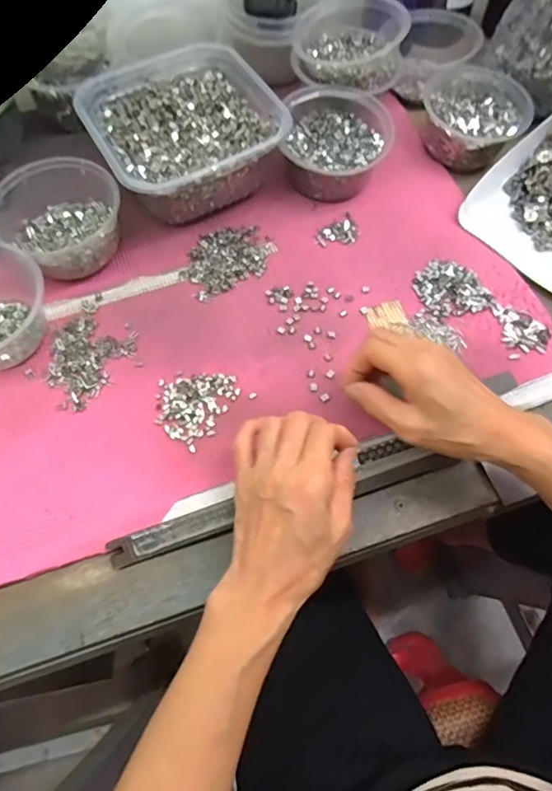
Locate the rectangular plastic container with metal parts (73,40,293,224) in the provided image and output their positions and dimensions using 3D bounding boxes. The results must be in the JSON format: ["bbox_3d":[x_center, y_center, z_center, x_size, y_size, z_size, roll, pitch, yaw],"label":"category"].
[{"bbox_3d":[-0.095,-0.263,0.510,0.166,0.072,0.180,-27,69,-12],"label":"rectangular plastic container with metal parts"}]

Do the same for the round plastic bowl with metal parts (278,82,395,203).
[{"bbox_3d":[0.061,-0.257,0.514,0.103,0.064,0.118,6,66,2],"label":"round plastic bowl with metal parts"}]

